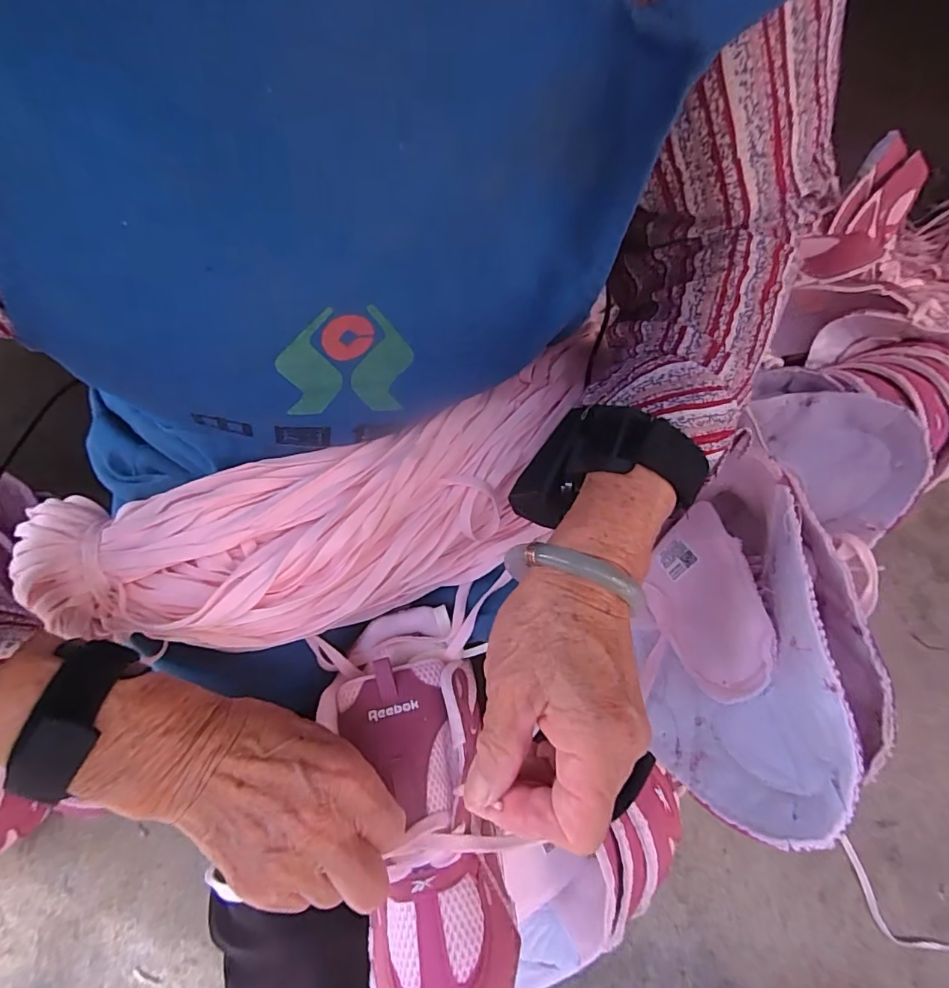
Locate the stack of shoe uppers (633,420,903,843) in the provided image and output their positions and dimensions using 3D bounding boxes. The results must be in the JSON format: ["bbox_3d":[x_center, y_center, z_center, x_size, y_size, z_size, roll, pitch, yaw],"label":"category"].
[{"bbox_3d":[0.150,0.074,0.284,0.068,0.136,0.188,11,66,3],"label":"stack of shoe uppers"}]

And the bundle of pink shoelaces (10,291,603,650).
[{"bbox_3d":[-0.077,0.008,0.314,0.344,0.062,0.126,-21,68,-10],"label":"bundle of pink shoelaces"}]

